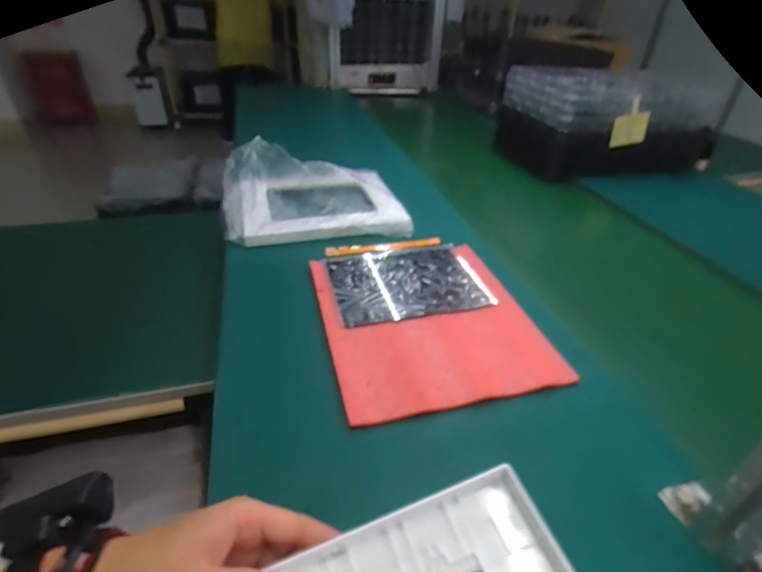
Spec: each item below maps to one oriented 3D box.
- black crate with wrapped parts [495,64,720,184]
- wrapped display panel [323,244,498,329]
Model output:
[{"bbox_3d":[0.721,-0.528,1.421,0.581,0.266,0.390,-2,35,-7],"label":"black crate with wrapped parts"},{"bbox_3d":[0.038,-0.011,0.723,0.243,0.009,0.222,-8,32,-13],"label":"wrapped display panel"}]

